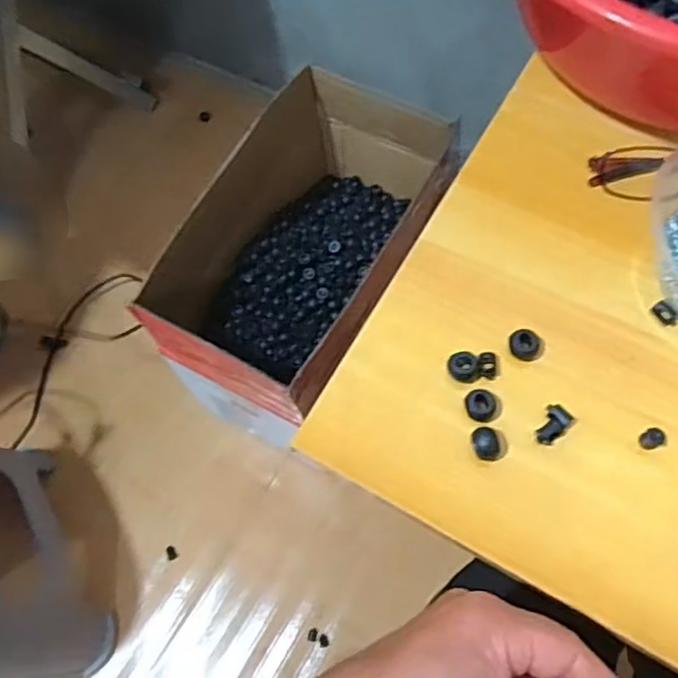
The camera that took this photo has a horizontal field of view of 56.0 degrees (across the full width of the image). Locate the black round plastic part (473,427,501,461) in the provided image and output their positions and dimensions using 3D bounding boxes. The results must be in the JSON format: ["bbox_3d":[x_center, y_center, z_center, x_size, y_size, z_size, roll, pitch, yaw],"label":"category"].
[{"bbox_3d":[0.081,0.057,0.346,0.015,0.012,0.017,-4,66,1],"label":"black round plastic part"}]

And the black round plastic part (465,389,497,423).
[{"bbox_3d":[0.080,0.036,0.355,0.017,0.013,0.019,37,73,17],"label":"black round plastic part"}]

